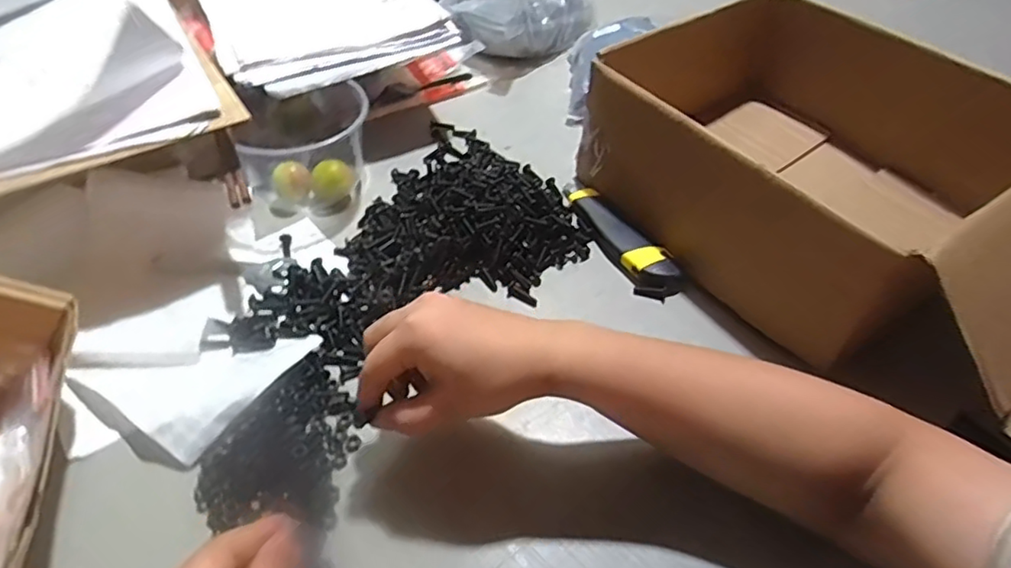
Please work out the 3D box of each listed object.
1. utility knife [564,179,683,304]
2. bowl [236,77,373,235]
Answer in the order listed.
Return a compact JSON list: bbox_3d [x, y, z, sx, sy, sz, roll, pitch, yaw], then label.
[{"bbox_3d":[0.102,-0.047,0.567,0.041,0.020,0.164,-22,52,-20],"label":"utility knife"},{"bbox_3d":[-0.189,-0.137,0.586,0.116,0.080,0.143,7,48,4],"label":"bowl"}]

